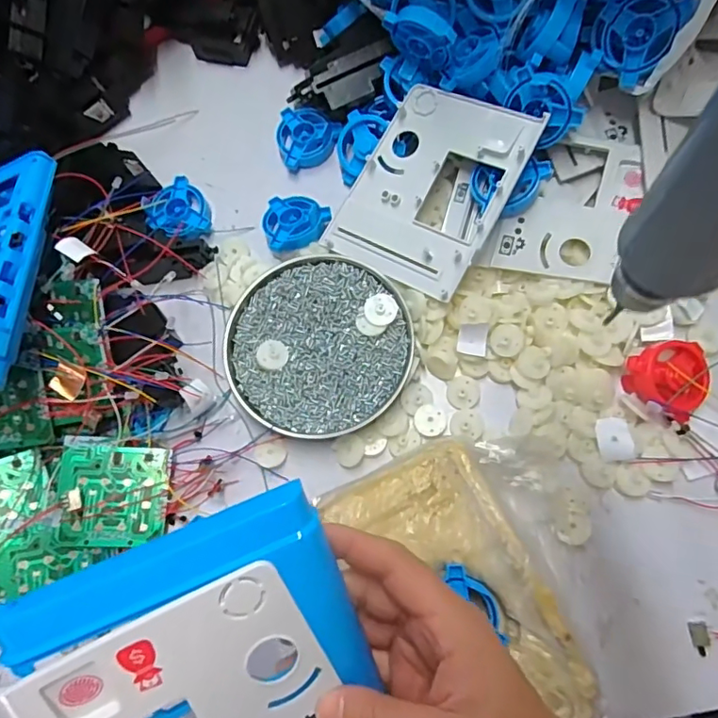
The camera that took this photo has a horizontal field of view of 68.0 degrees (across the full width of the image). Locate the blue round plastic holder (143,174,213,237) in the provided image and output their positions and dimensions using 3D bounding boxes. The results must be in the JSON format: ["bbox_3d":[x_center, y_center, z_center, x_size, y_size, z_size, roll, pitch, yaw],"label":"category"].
[{"bbox_3d":[-0.148,-0.120,0.442,0.051,0.015,0.051,43,67,3],"label":"blue round plastic holder"}]

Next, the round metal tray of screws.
[{"bbox_3d":[-0.030,-0.014,0.386,0.131,0.020,0.134,-2,75,7],"label":"round metal tray of screws"}]

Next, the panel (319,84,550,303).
[{"bbox_3d":[0.052,-0.125,0.391,0.114,0.007,0.139,31,96,26],"label":"panel"}]

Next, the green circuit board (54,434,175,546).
[{"bbox_3d":[-0.171,0.094,0.374,0.069,0.004,0.070,5,77,-14],"label":"green circuit board"}]

